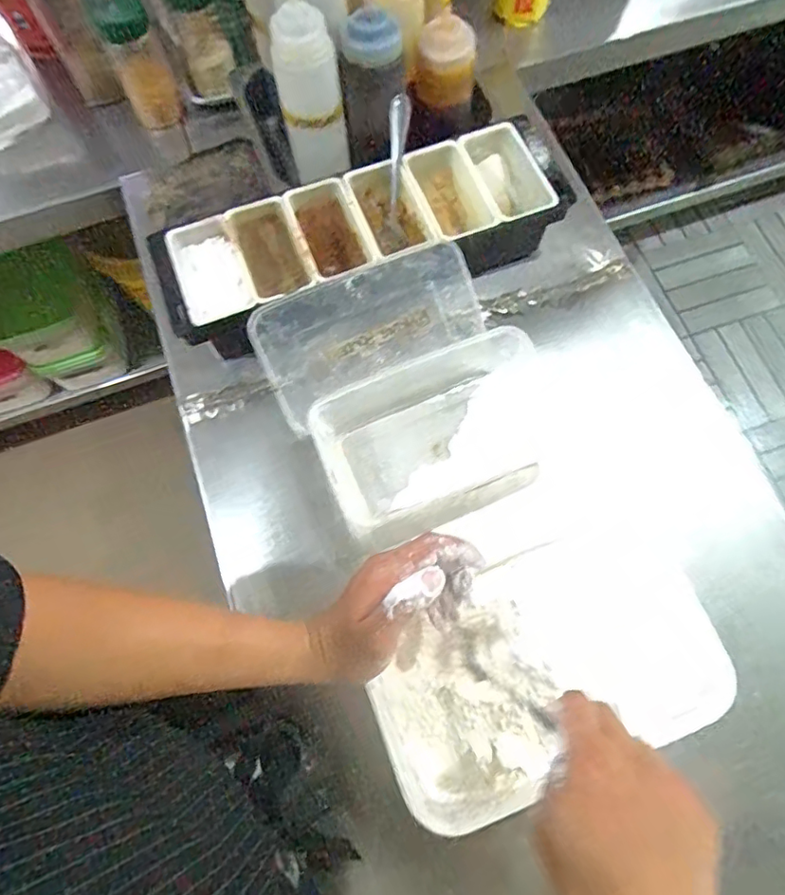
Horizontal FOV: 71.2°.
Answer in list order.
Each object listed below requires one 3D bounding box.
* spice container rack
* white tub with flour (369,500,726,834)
[{"bbox_3d":[-0.036,-0.267,0.683,0.488,0.096,0.160,-22,73,-5],"label":"spice container rack"},{"bbox_3d":[0.129,0.191,0.481,0.301,0.077,0.179,-26,73,-7],"label":"white tub with flour"}]

